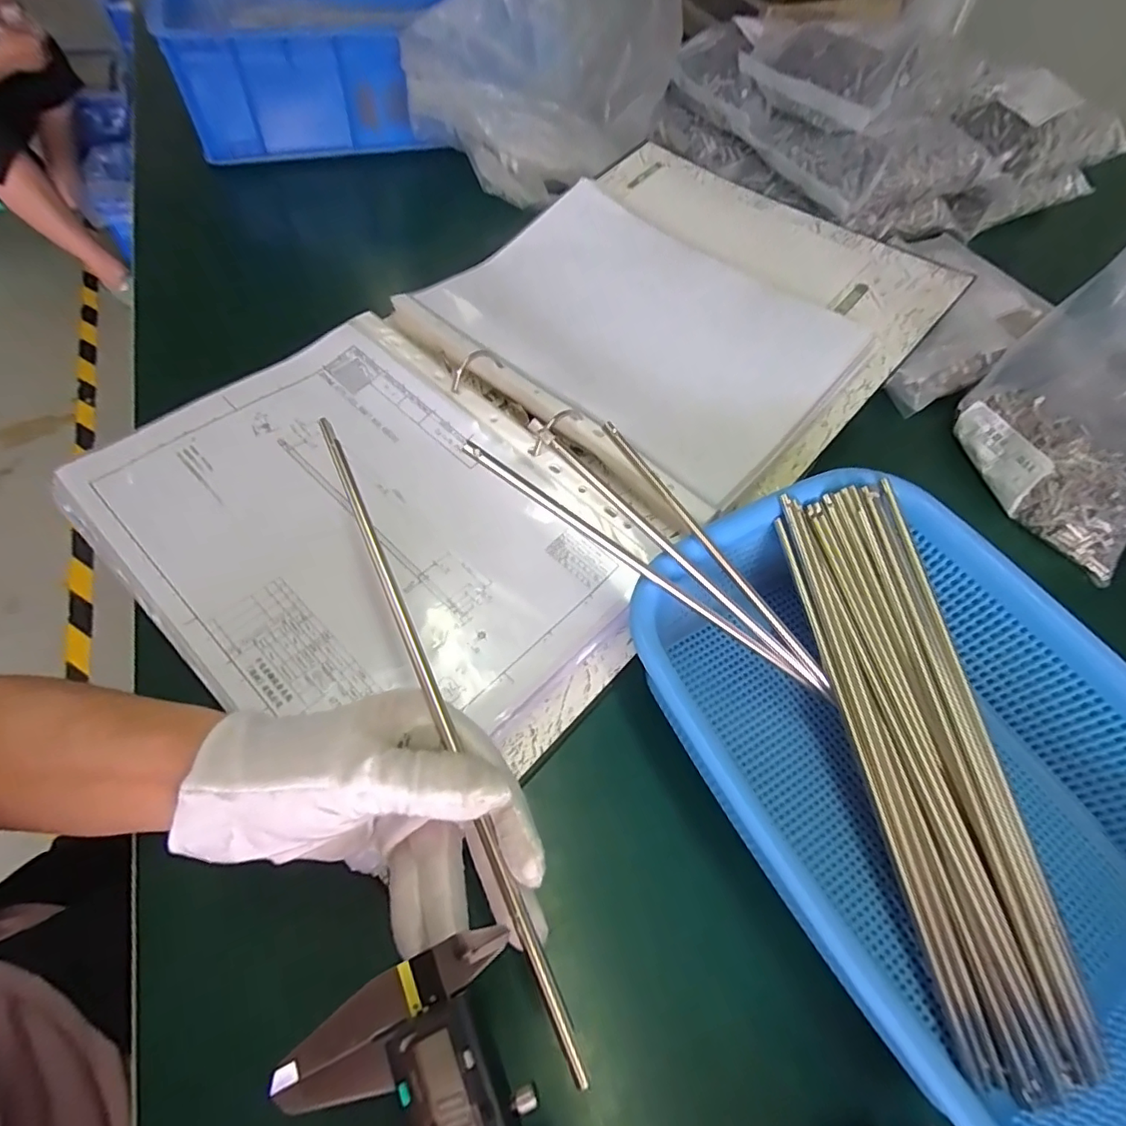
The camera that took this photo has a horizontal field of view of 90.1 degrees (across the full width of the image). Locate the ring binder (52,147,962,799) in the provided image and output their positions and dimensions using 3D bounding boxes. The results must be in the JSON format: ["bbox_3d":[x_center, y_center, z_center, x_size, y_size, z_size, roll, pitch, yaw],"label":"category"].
[{"bbox_3d":[0.014,-0.137,0.424,0.334,0.057,0.613,39,64,17],"label":"ring binder"}]

